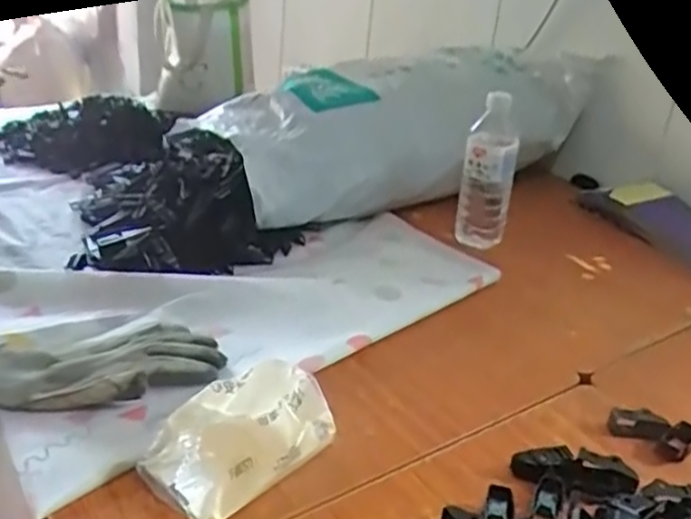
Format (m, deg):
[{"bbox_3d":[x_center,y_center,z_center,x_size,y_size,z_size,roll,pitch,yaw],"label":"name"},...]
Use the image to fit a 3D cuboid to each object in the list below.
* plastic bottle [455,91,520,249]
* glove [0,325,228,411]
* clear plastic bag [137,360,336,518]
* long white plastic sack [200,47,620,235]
[{"bbox_3d":[0.194,-0.118,0.952,0.068,0.198,0.055,9,27,11],"label":"plastic bottle"},{"bbox_3d":[-0.229,0.097,0.646,0.222,0.026,0.099,-4,28,-16],"label":"glove"},{"bbox_3d":[-0.082,0.138,0.556,0.140,0.069,0.085,-19,35,-38],"label":"clear plastic bag"},{"bbox_3d":[0.086,-0.218,1.117,0.615,0.182,0.239,-12,31,-29],"label":"long white plastic sack"}]

